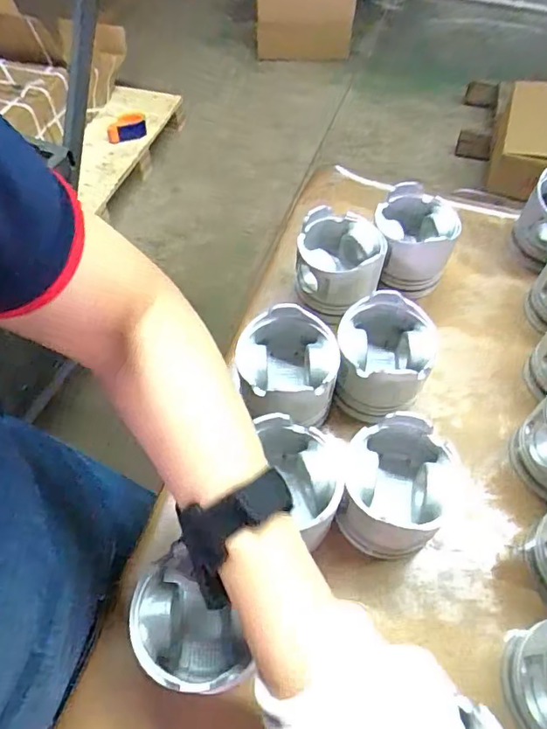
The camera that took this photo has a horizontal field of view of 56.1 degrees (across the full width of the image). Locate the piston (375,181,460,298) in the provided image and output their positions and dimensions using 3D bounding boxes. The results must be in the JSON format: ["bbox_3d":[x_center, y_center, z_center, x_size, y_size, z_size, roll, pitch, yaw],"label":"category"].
[{"bbox_3d":[0.152,-0.135,0.569,0.087,0.074,0.096,12,56,8],"label":"piston"}]

